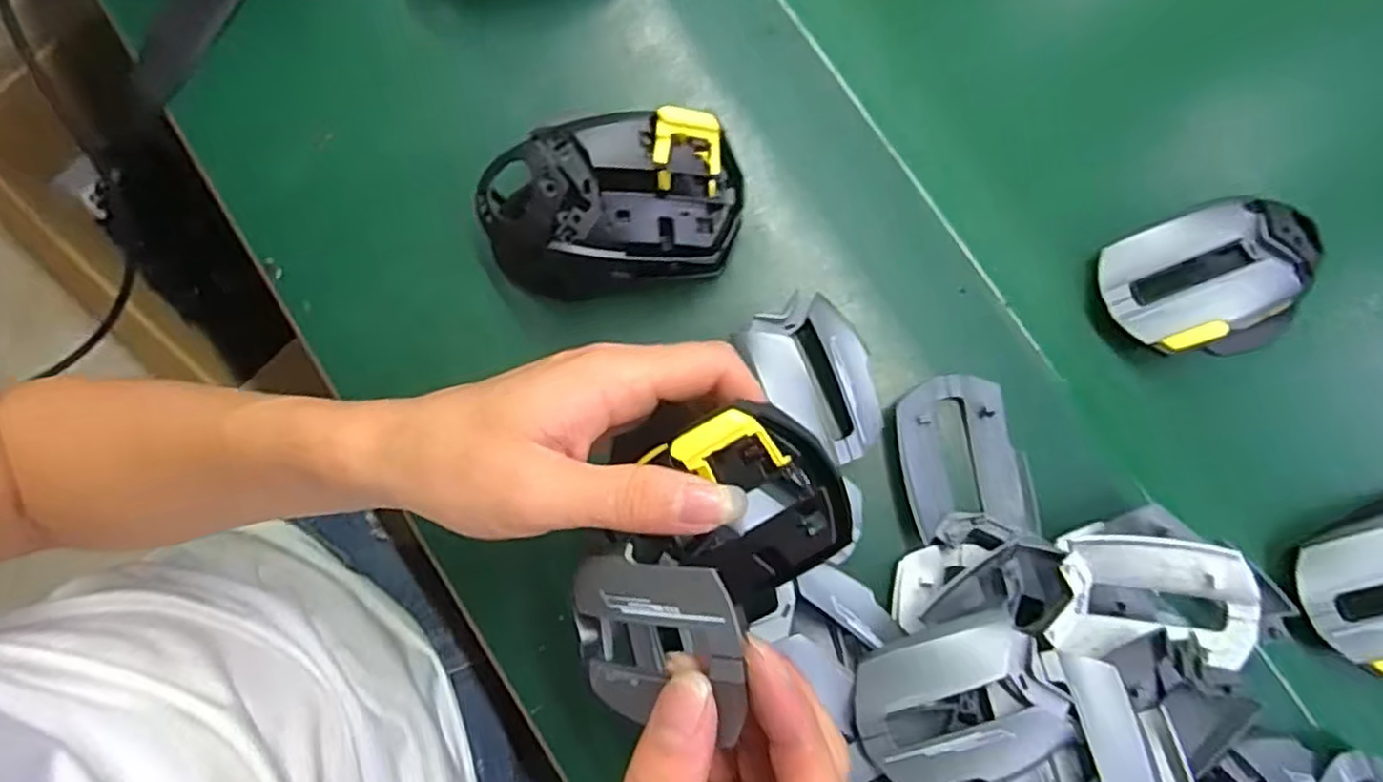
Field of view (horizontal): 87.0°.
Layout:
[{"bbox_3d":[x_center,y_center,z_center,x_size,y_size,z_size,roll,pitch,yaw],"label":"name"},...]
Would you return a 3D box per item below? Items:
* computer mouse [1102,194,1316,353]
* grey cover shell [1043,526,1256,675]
[{"bbox_3d":[0.257,-0.052,0.362,0.107,0.047,0.068,-10,80,-3],"label":"computer mouse"},{"bbox_3d":[0.192,0.087,0.298,0.077,0.019,0.051,10,80,1],"label":"grey cover shell"}]

